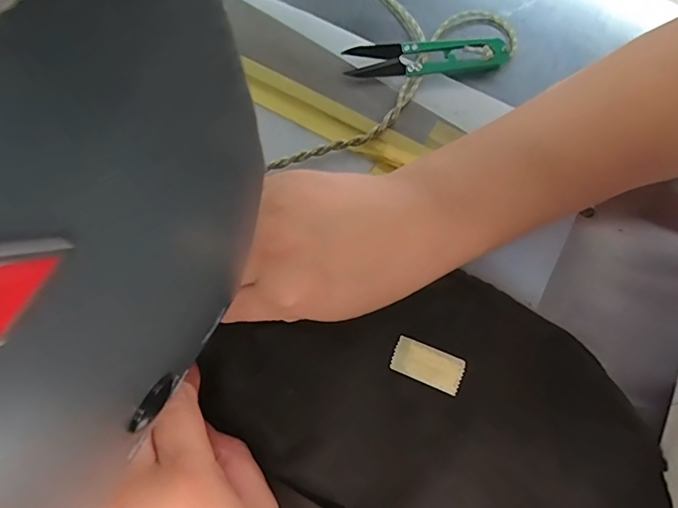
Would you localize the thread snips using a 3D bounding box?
[{"bbox_3d":[0.058,-0.128,0.298,0.104,0.011,0.022,-7,72,-6],"label":"thread snips"}]

